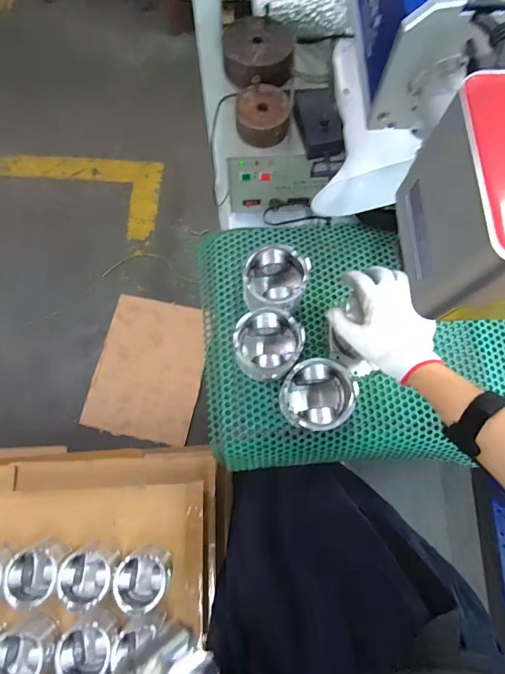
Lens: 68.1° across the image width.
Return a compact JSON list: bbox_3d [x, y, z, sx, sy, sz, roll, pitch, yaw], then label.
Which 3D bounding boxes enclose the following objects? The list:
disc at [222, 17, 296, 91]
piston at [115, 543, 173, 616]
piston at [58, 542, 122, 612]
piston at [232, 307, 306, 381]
[{"bbox_3d":[0.009,-0.401,0.529,0.097,0.035,0.105,0,75,-1],"label":"disc"},{"bbox_3d":[-0.199,0.442,0.691,0.086,0.089,0.088,0,75,-1],"label":"piston"},{"bbox_3d":[-0.297,0.440,0.692,0.095,0.066,0.094,0,75,-1],"label":"piston"},{"bbox_3d":[0.022,0.014,0.533,0.090,0.083,0.087,0,75,-1],"label":"piston"}]

